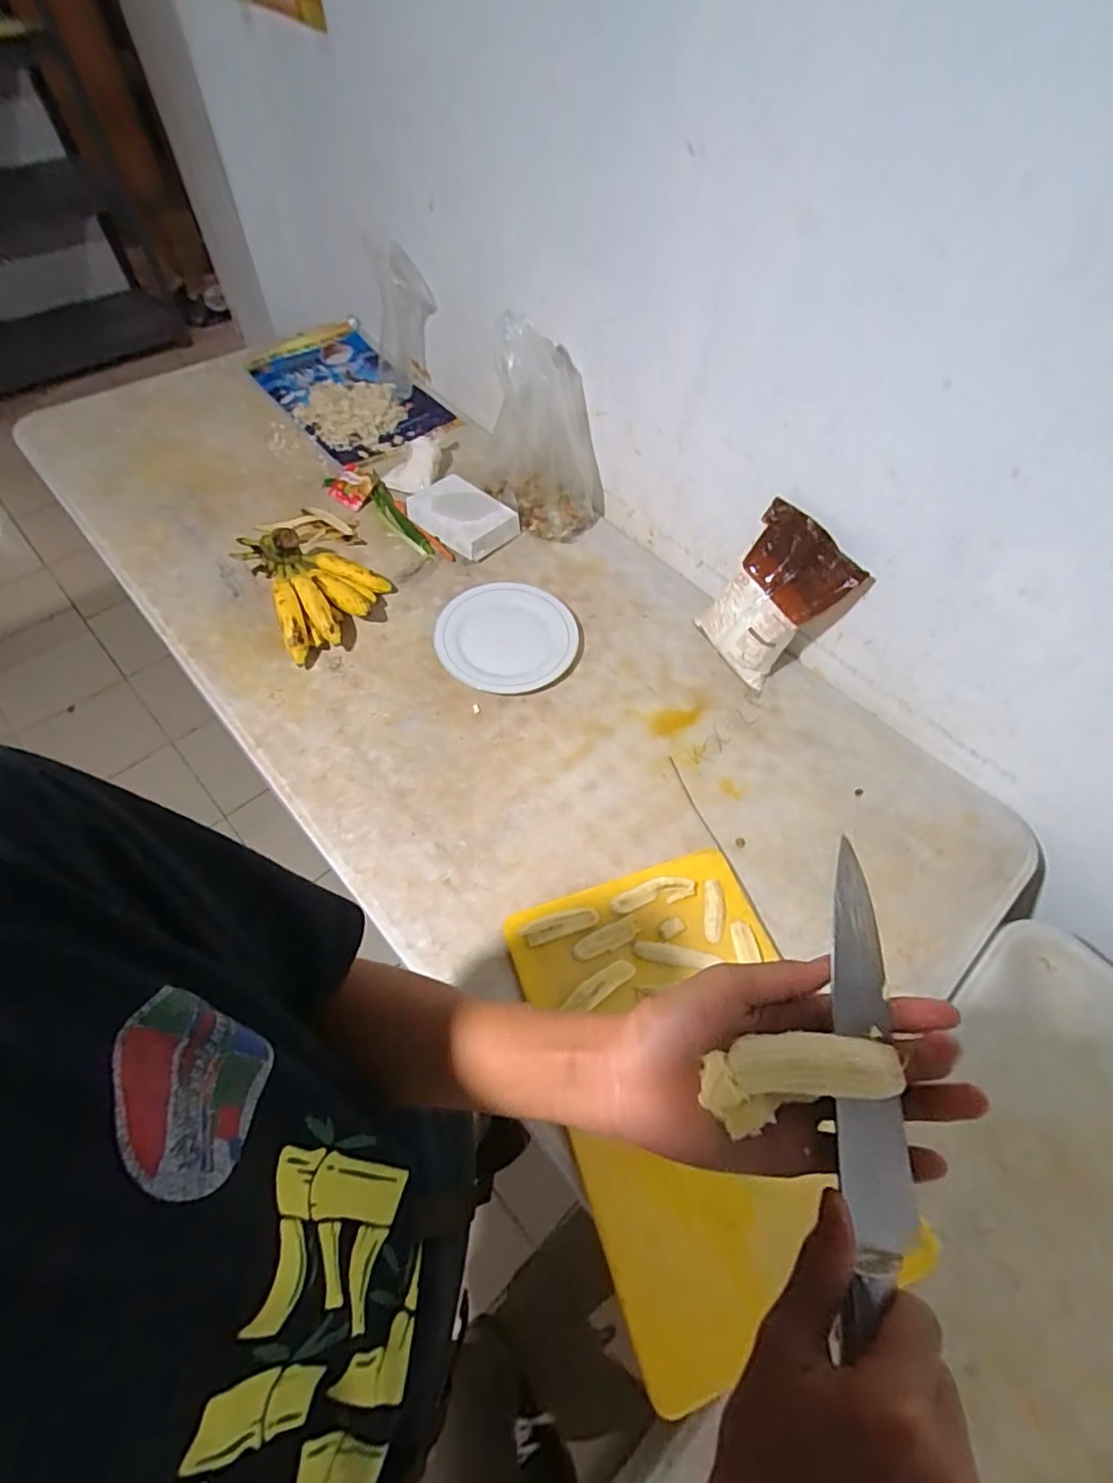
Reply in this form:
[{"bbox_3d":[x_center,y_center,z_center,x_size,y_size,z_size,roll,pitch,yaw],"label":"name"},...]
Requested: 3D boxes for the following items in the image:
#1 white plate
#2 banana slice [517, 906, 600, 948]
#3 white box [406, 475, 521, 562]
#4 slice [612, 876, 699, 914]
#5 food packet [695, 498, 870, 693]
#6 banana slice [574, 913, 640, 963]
[{"bbox_3d":[-0.082,-0.171,0.948,0.216,0.029,0.205,2,58,-3],"label":"white plate"},{"bbox_3d":[0.004,0.224,0.718,0.094,0.010,0.029,-16,61,-14],"label":"banana slice"},{"bbox_3d":[-0.172,-0.408,1.071,0.189,0.049,0.121,33,62,16],"label":"white box"},{"bbox_3d":[0.122,0.192,0.745,0.109,0.012,0.035,-7,59,-9],"label":"slice"},{"bbox_3d":[0.320,-0.203,0.891,0.105,0.224,0.171,-36,67,-23],"label":"food packet"},{"bbox_3d":[0.060,0.237,0.705,0.085,0.006,0.028,-21,62,-16],"label":"banana slice"}]

